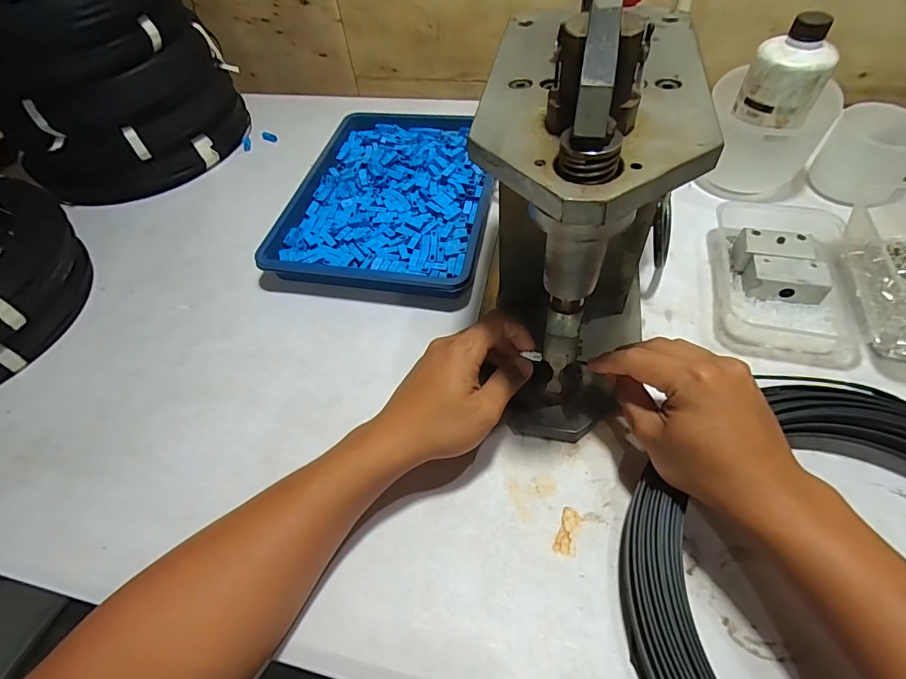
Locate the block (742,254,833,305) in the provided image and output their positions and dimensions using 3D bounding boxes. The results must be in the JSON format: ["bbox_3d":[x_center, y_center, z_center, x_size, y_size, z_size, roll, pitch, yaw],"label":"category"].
[{"bbox_3d":[0.322,-0.059,0.435,0.064,0.030,0.039,12,55,14],"label":"block"}]

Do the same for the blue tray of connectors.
[{"bbox_3d":[-0.067,-0.191,0.569,0.234,0.038,0.320,7,54,10],"label":"blue tray of connectors"}]

